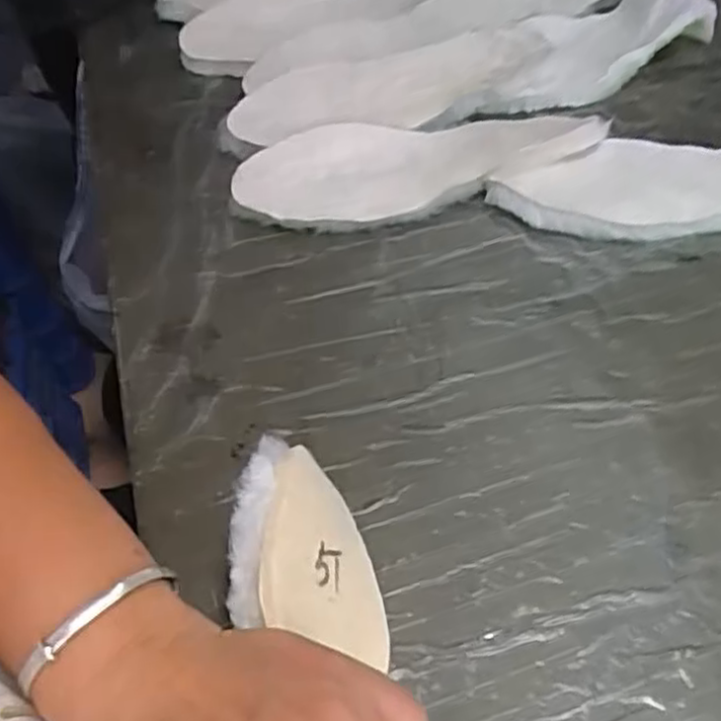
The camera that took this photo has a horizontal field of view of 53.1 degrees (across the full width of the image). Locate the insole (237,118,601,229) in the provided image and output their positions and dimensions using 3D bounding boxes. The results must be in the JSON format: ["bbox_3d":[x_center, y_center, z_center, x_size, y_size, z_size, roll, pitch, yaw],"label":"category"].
[{"bbox_3d":[0.041,-0.146,0.521,0.266,0.018,0.090,-10,54,-2],"label":"insole"}]

